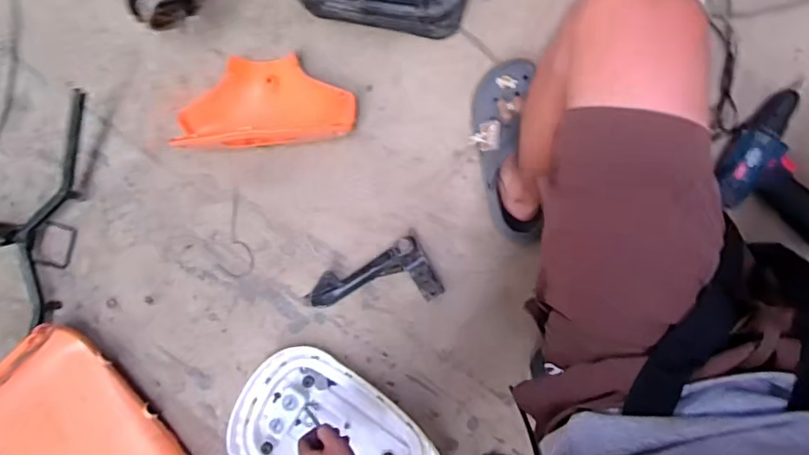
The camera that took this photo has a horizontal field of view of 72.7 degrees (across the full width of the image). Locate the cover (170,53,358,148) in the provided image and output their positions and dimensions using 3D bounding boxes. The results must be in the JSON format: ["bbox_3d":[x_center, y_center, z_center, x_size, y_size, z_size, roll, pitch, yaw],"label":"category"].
[{"bbox_3d":[-0.224,-0.203,0.879,0.296,0.098,0.151,-1,92,9],"label":"cover"}]

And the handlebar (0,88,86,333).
[{"bbox_3d":[-0.601,-0.014,0.950,0.351,0.090,0.287,-30,87,9],"label":"handlebar"}]

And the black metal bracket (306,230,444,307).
[{"bbox_3d":[-0.048,0.098,0.886,0.195,0.054,0.111,-26,88,9],"label":"black metal bracket"}]

